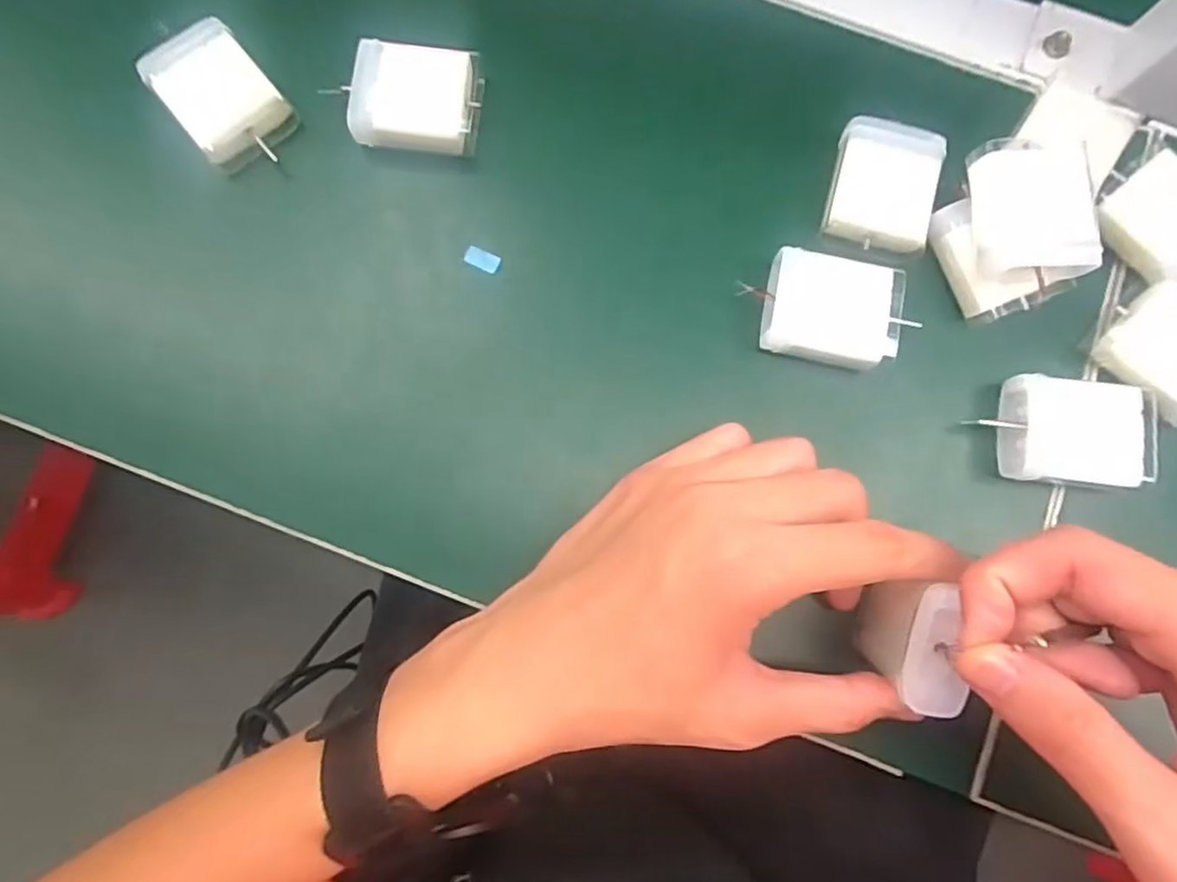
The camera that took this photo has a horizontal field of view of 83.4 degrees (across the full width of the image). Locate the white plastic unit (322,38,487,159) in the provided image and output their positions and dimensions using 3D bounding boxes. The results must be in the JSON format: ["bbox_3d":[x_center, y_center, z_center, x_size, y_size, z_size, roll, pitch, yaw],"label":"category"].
[{"bbox_3d":[-0.073,-0.144,0.278,0.052,0.016,0.045,7,80,0],"label":"white plastic unit"}]

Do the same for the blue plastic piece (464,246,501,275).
[{"bbox_3d":[-0.044,-0.076,0.279,0.014,0.004,0.008,22,80,3],"label":"blue plastic piece"}]

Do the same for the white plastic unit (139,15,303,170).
[{"bbox_3d":[-0.154,-0.145,0.276,0.040,0.012,0.054,-41,102,-6],"label":"white plastic unit"}]

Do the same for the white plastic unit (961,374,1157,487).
[{"bbox_3d":[0.194,-0.003,0.262,0.058,0.022,0.041,4,80,-1],"label":"white plastic unit"}]

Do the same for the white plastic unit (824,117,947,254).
[{"bbox_3d":[0.123,-0.106,0.278,0.042,0.017,0.051,11,80,1],"label":"white plastic unit"}]

